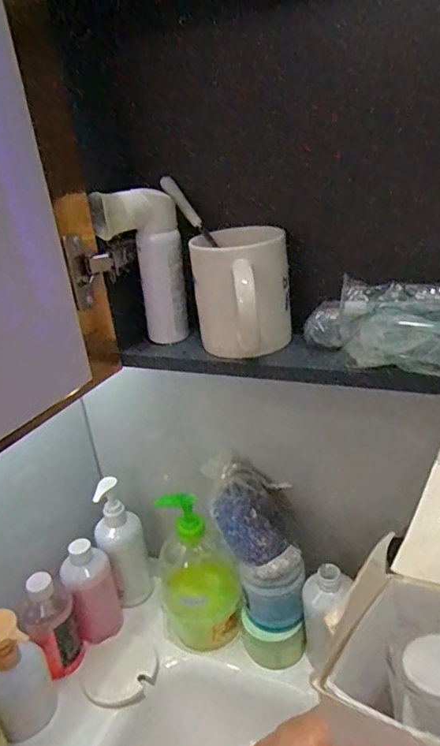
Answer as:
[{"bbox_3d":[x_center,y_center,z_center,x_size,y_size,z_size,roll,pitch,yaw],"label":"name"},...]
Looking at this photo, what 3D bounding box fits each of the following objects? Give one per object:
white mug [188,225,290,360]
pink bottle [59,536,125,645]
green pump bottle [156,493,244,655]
[{"bbox_3d":[0.019,-0.065,0.435,0.079,0.090,0.125,-7,25,1],"label":"white mug"},{"bbox_3d":[-0.150,0.258,0.616,0.055,0.126,0.050,-15,26,-17],"label":"pink bottle"},{"bbox_3d":[-0.028,0.221,0.600,0.086,0.198,0.074,-13,25,-12],"label":"green pump bottle"}]

